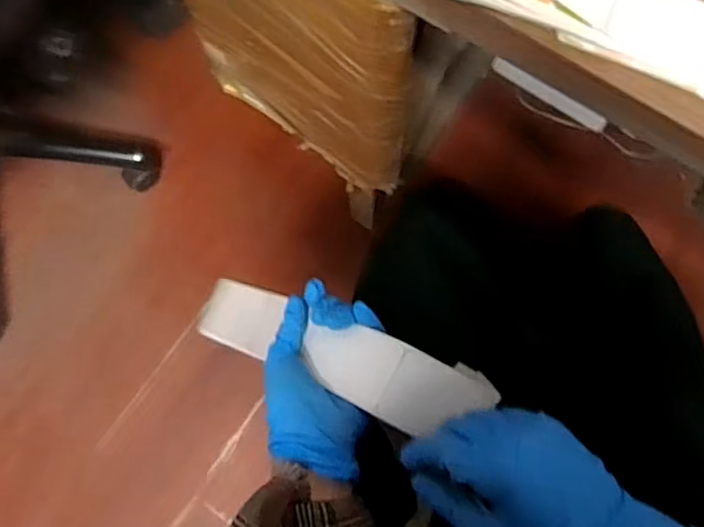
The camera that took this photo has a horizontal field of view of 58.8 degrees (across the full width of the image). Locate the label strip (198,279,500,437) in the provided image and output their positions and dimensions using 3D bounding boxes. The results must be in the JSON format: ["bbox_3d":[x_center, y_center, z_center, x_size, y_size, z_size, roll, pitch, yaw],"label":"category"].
[{"bbox_3d":[-0.035,0.065,0.516,0.310,0.058,0.061,15,74,44],"label":"label strip"}]

